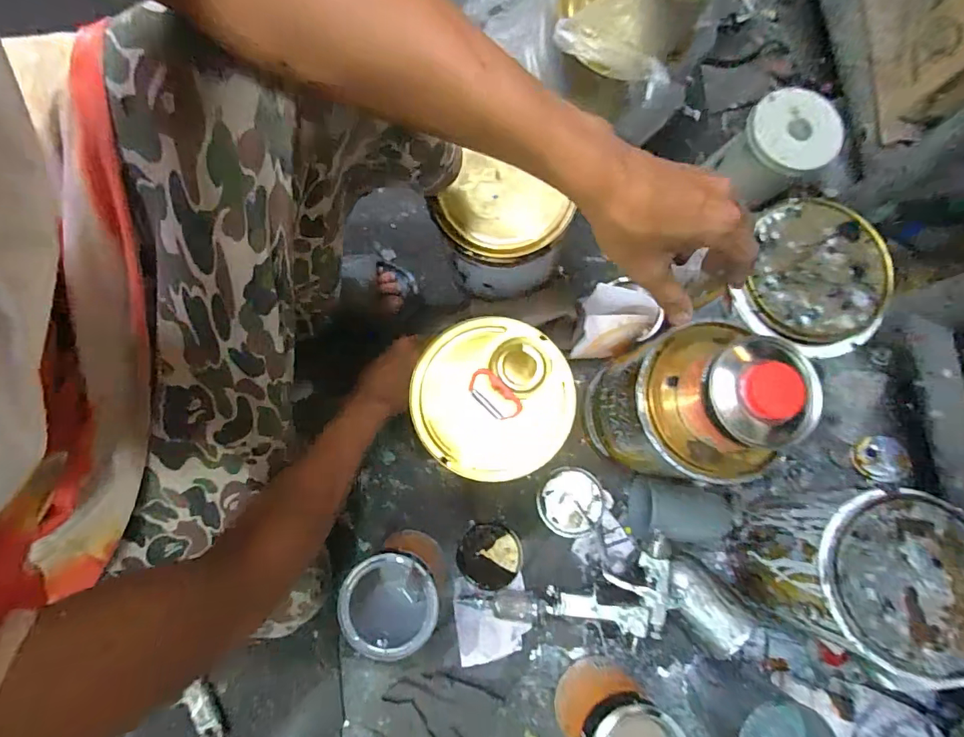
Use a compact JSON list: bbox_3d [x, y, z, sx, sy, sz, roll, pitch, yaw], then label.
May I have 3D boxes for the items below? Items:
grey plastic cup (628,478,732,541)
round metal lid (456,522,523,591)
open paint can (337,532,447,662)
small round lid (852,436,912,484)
[{"bbox_3d":[0.262,0.186,0.618,0.136,0.062,0.073,5,73,-11],"label":"grey plastic cup"},{"bbox_3d":[0.010,0.254,0.636,0.085,0.016,0.082,0,80,1],"label":"round metal lid"},{"bbox_3d":[-0.102,0.270,0.575,0.108,0.129,0.106,0,80,1],"label":"open paint can"},{"bbox_3d":[0.548,0.125,0.647,0.061,0.004,0.062,-10,66,24],"label":"small round lid"}]

